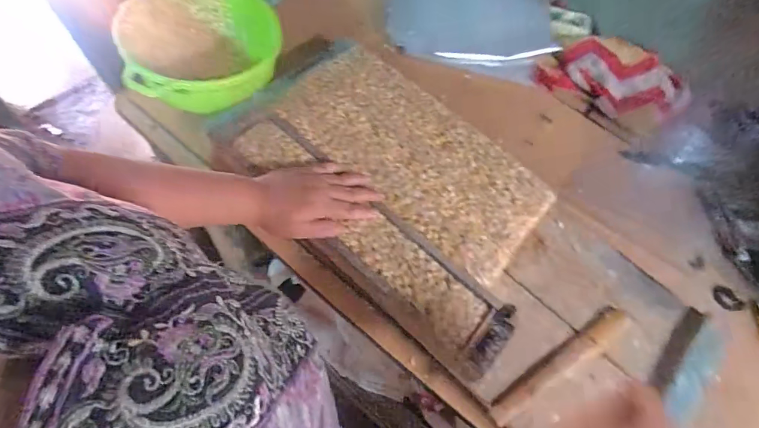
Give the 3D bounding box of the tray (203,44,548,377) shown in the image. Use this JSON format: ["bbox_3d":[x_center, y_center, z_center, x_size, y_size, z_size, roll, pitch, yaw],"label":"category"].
[{"bbox_3d":[0.019,-0.052,0.536,0.436,0.044,0.276,39,65,17],"label":"tray"}]

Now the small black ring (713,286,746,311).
[{"bbox_3d":[0.493,0.121,0.584,0.039,0.006,0.038,2,60,-3],"label":"small black ring"}]

